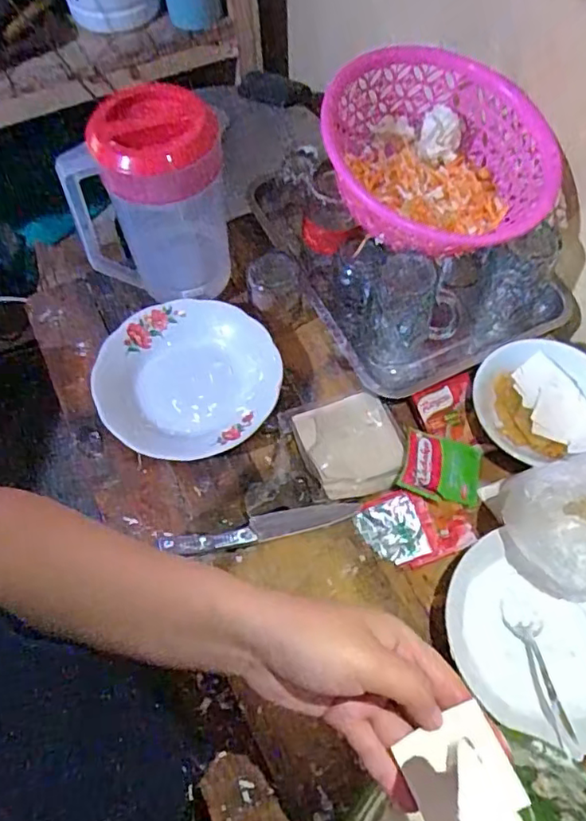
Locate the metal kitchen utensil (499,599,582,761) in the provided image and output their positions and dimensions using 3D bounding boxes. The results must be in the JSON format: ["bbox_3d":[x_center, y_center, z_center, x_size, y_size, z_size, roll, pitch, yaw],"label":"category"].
[{"bbox_3d":[0.226,0.236,0.519,0.035,0.021,0.133,-8,40,-3],"label":"metal kitchen utensil"}]

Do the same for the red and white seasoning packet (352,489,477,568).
[{"bbox_3d":[0.127,0.122,0.613,0.114,0.019,0.076,-14,63,-6],"label":"red and white seasoning packet"}]

